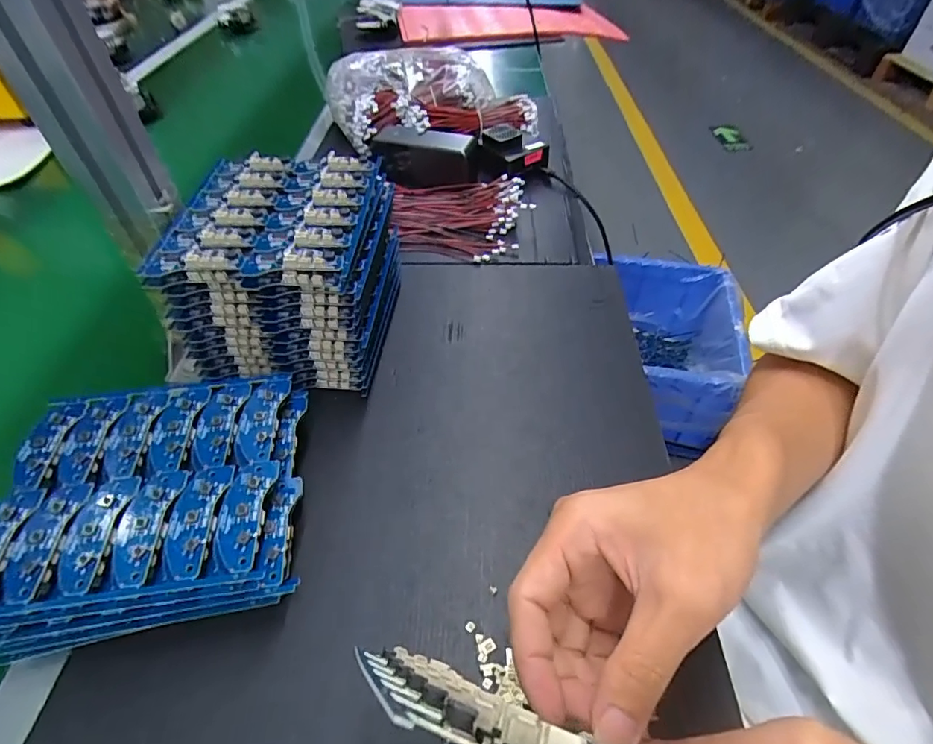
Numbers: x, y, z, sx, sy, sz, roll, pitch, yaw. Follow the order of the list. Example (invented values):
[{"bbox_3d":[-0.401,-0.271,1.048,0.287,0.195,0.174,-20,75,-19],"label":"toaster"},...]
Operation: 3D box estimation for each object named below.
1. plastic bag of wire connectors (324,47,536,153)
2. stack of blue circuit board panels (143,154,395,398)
[{"bbox_3d":[-0.055,-0.399,0.696,0.282,0.066,0.215,-10,49,-8],"label":"plastic bag of wire connectors"},{"bbox_3d":[-0.140,-0.079,0.396,0.139,0.128,0.146,4,48,1],"label":"stack of blue circuit board panels"}]

